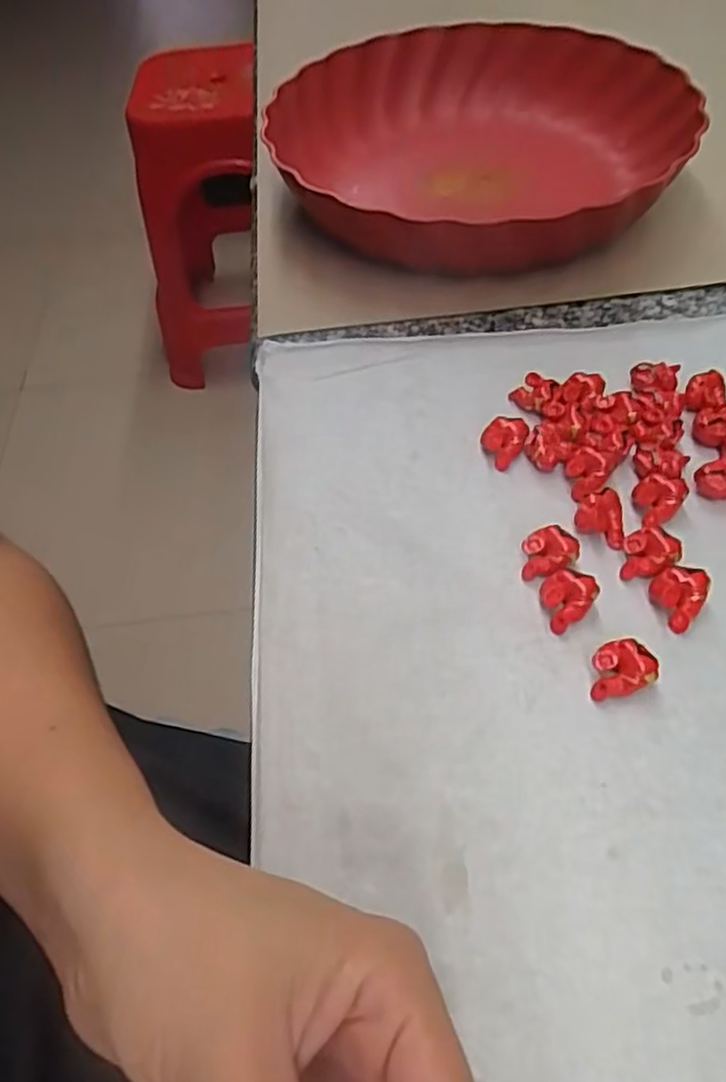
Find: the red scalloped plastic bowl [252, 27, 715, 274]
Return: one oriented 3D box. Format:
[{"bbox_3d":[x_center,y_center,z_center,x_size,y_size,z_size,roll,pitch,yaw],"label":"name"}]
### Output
[{"bbox_3d":[0.068,-0.233,0.435,0.234,0.071,0.239,-2,53,3],"label":"red scalloped plastic bowl"}]

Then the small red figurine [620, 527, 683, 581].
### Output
[{"bbox_3d":[0.111,0.005,0.272,0.020,0.013,0.017,15,56,15],"label":"small red figurine"}]

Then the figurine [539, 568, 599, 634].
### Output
[{"bbox_3d":[0.075,0.022,0.262,0.018,0.014,0.020,23,59,20],"label":"figurine"}]

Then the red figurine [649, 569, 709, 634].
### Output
[{"bbox_3d":[0.115,0.020,0.261,0.018,0.012,0.020,24,59,20],"label":"red figurine"}]

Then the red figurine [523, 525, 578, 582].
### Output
[{"bbox_3d":[0.072,0.005,0.275,0.021,0.011,0.016,-12,54,-4],"label":"red figurine"}]

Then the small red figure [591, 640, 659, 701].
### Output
[{"bbox_3d":[0.090,0.044,0.245,0.021,0.012,0.017,-6,53,0],"label":"small red figure"}]

